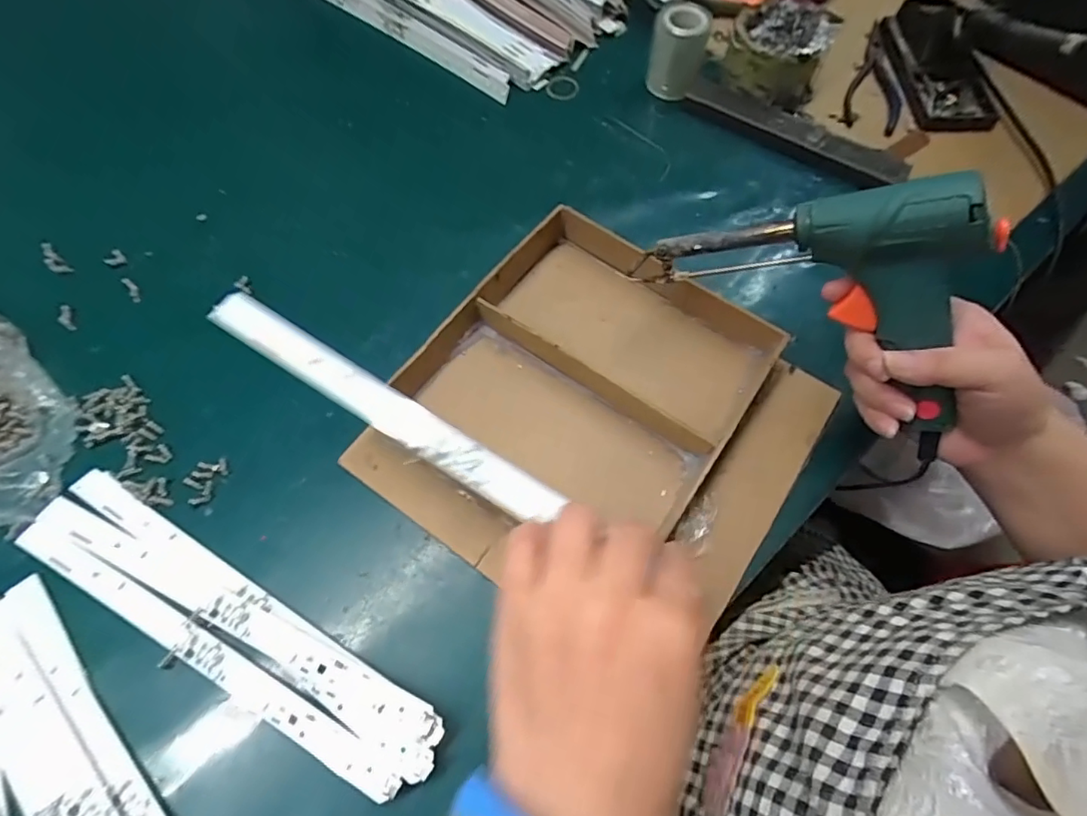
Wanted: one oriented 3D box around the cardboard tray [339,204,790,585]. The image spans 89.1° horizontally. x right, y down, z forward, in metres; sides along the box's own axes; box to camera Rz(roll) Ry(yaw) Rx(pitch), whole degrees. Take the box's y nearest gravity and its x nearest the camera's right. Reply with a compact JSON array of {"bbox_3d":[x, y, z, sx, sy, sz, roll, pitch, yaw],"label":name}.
[{"bbox_3d":[0.024,-0.014,0.383,0.212,0.038,0.247,33,69,17],"label":"cardboard tray"}]

